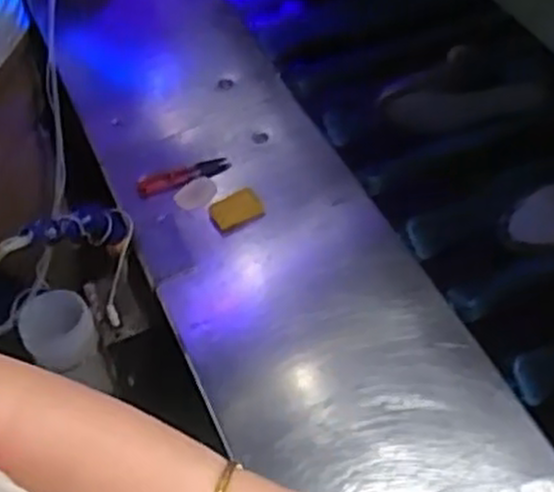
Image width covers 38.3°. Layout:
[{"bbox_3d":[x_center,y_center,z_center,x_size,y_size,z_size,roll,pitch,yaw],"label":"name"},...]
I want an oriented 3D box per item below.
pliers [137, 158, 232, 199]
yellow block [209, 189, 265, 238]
[{"bbox_3d":[-0.103,-0.077,0.869,0.103,0.017,0.028,-20,51,-11],"label":"pliers"},{"bbox_3d":[-0.042,-0.035,0.828,0.051,0.018,0.038,-25,53,-15],"label":"yellow block"}]

